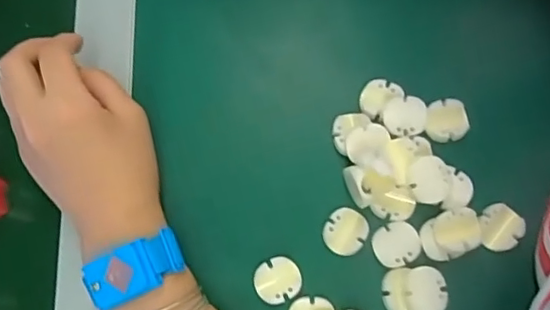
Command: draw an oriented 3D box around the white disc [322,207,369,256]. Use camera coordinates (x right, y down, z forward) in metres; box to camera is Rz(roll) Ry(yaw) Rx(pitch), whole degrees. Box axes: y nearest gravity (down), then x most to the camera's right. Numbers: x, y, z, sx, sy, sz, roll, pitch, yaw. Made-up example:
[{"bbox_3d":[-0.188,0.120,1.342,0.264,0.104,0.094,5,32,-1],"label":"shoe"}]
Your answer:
[{"bbox_3d":[0.043,0.046,0.348,0.024,0.005,0.029,31,81,7],"label":"white disc"}]

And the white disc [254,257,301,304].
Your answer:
[{"bbox_3d":[0.002,0.075,0.341,0.027,0.004,0.025,-2,69,5],"label":"white disc"}]

